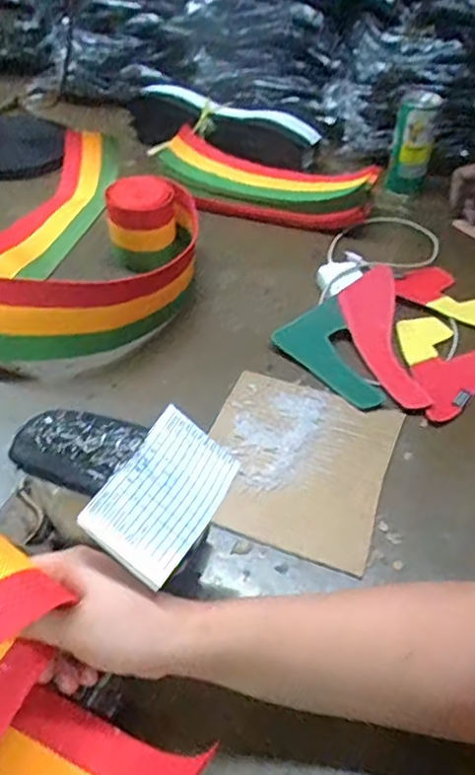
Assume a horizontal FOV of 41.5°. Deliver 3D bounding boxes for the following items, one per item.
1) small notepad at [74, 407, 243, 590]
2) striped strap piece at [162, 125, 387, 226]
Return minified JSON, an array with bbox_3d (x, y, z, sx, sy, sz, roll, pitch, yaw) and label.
[{"bbox_3d":[-0.042,0.061,0.381,0.061,0.018,0.098,39,57,-3],"label":"small notepad"},{"bbox_3d":[0.036,-0.261,0.813,0.273,0.068,0.081,21,47,20],"label":"striped strap piece"}]

